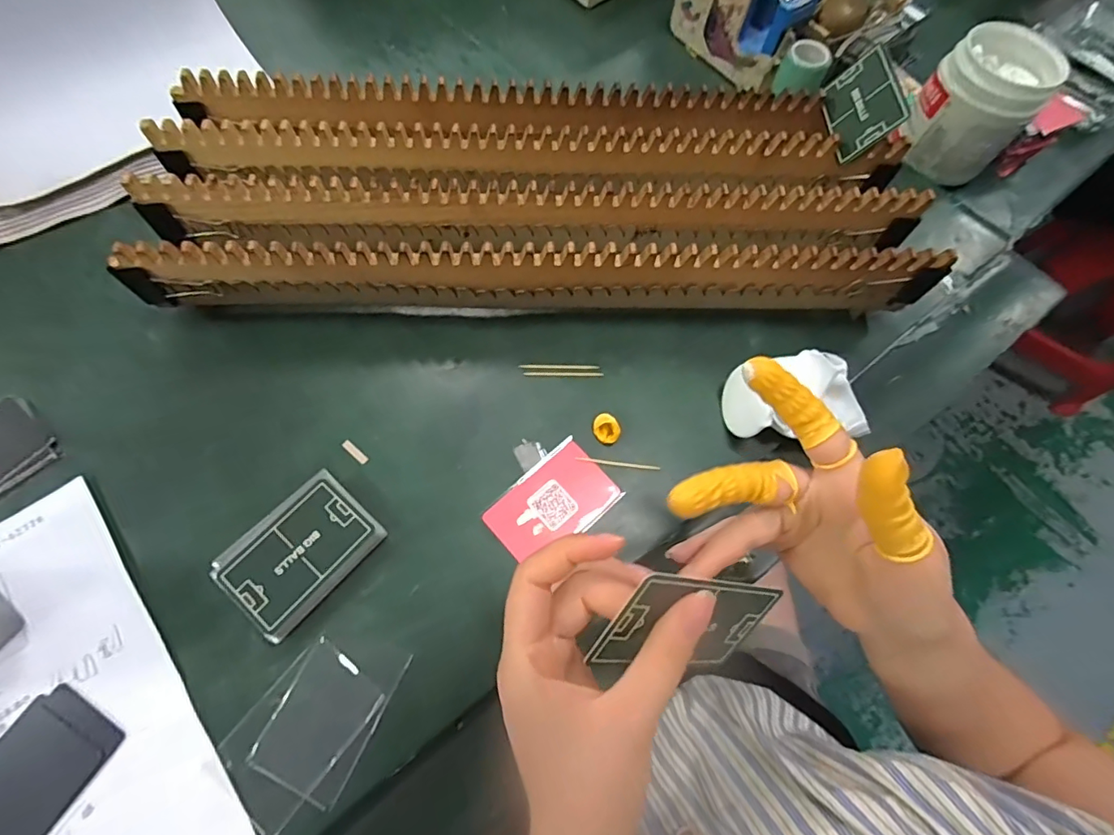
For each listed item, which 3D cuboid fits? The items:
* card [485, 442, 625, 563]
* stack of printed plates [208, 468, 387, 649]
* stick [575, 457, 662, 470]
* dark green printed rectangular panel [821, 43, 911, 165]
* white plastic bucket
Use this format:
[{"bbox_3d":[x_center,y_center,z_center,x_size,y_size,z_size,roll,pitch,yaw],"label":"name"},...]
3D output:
[{"bbox_3d":[-0.003,0.060,0.352,0.086,0.004,0.053,-38,74,-16],"label":"card"},{"bbox_3d":[-0.164,0.086,0.325,0.065,0.018,0.088,40,71,13],"label":"stack of printed plates"},{"bbox_3d":[0.044,0.033,0.365,0.060,0.004,0.004,9,68,1],"label":"stick"},{"bbox_3d":[0.235,-0.243,0.390,0.007,0.049,0.081,13,66,-36],"label":"dark green printed rectangular panel"},{"bbox_3d":[0.396,-0.296,0.475,0.097,0.083,0.090,1,68,-2],"label":"white plastic bucket"}]

